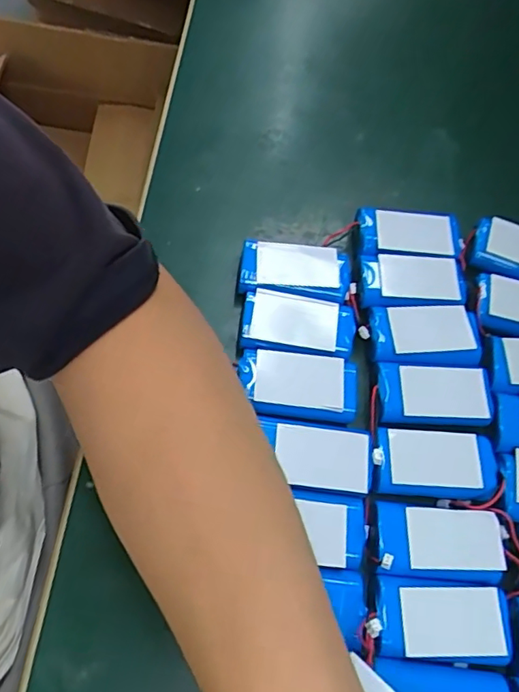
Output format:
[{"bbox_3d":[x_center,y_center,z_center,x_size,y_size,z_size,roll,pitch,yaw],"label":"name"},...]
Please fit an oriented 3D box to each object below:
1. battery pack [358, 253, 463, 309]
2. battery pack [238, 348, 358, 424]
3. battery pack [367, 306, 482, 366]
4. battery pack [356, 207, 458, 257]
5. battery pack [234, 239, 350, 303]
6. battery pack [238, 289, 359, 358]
[{"bbox_3d":[0.096,-0.040,0.342,0.064,0.006,0.035,6,67,-7],"label":"battery pack"},{"bbox_3d":[0.024,0.022,0.309,0.065,0.010,0.035,8,66,-6],"label":"battery pack"},{"bbox_3d":[0.101,-0.008,0.327,0.066,0.007,0.037,2,67,-9],"label":"battery pack"},{"bbox_3d":[0.098,-0.073,0.356,0.067,0.012,0.033,5,67,-8],"label":"battery pack"},{"bbox_3d":[0.023,-0.047,0.338,0.068,0.012,0.033,7,66,-7],"label":"battery pack"},{"bbox_3d":[0.024,-0.012,0.326,0.068,0.008,0.038,10,66,-5],"label":"battery pack"}]

